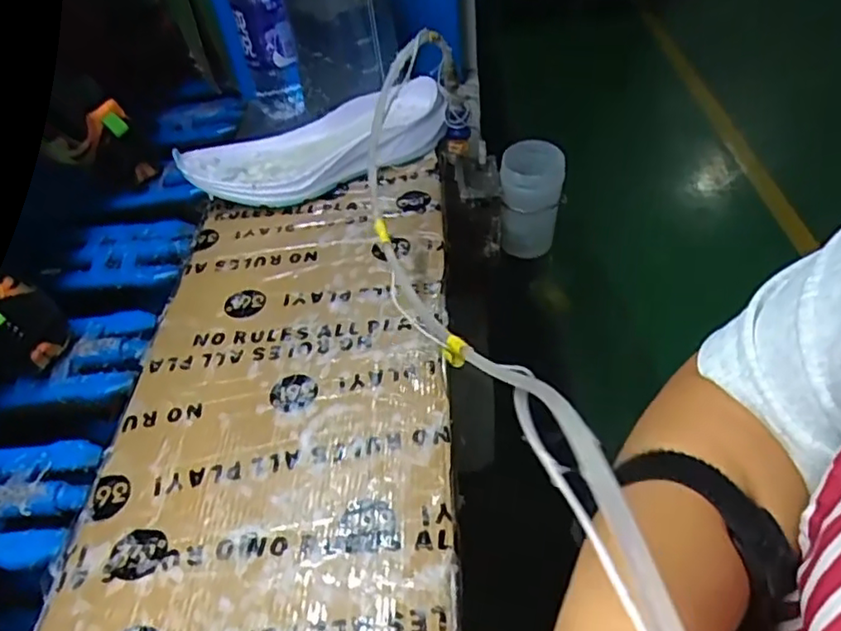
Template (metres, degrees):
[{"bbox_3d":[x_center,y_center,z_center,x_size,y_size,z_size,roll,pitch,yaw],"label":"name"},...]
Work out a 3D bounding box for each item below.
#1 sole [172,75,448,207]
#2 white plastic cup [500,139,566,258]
[{"bbox_3d":[-0.102,-0.167,0.625,0.258,0.053,0.116,-23,47,-15],"label":"sole"},{"bbox_3d":[0.133,-0.137,0.742,0.068,0.130,0.072,3,49,12],"label":"white plastic cup"}]

